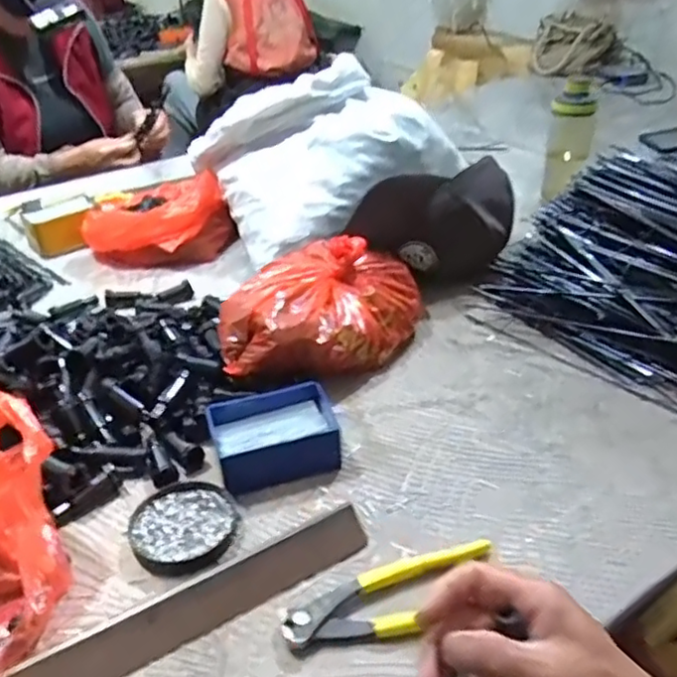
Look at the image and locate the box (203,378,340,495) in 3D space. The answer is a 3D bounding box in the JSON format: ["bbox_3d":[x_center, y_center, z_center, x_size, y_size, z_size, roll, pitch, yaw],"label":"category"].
[{"bbox_3d":[-0.056,0.087,0.594,0.108,0.041,0.082,-11,31,-12],"label":"box"}]

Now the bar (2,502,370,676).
[{"bbox_3d":[-0.101,0.187,0.459,0.272,0.025,0.028,-20,34,-26],"label":"bar"}]

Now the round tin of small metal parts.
[{"bbox_3d":[-0.126,0.152,0.532,0.082,0.013,0.081,-3,30,2],"label":"round tin of small metal parts"}]

